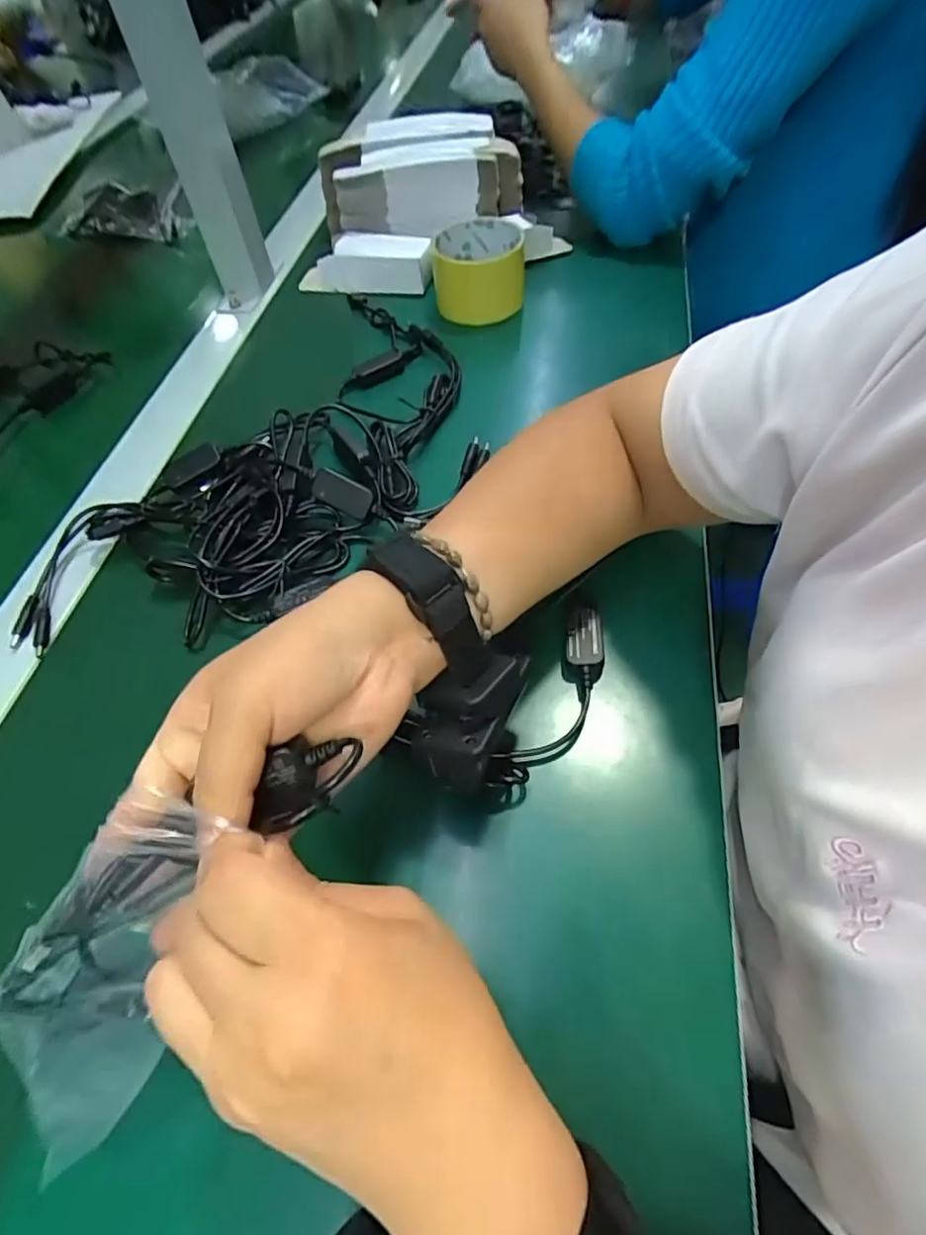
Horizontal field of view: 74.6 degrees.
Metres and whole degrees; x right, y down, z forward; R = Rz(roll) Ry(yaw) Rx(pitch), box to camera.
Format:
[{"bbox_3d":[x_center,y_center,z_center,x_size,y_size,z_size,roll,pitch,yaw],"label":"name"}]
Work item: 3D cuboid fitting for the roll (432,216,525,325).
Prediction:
[{"bbox_3d":[0.014,-0.317,0.553,0.079,0.058,0.088,-5,54,1],"label":"roll"}]

